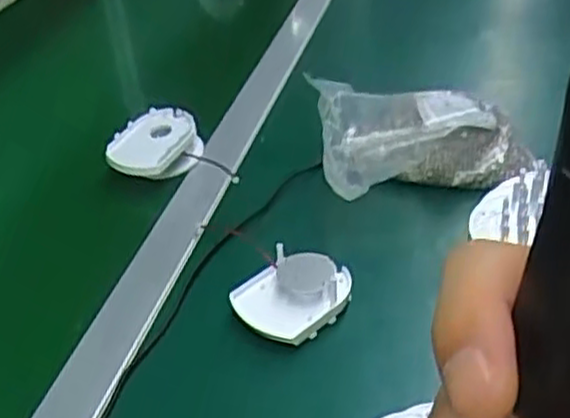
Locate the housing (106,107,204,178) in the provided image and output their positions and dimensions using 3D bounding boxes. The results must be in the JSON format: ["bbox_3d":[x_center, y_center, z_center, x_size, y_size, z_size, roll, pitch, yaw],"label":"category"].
[{"bbox_3d":[-0.110,-0.053,0.672,0.066,0.035,0.066,-8,43,7],"label":"housing"}]

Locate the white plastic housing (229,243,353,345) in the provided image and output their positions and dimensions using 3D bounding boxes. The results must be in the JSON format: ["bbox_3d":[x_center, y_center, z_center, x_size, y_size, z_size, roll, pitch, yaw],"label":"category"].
[{"bbox_3d":[0.007,0.054,0.505,0.074,0.023,0.056,-30,43,-30],"label":"white plastic housing"}]

